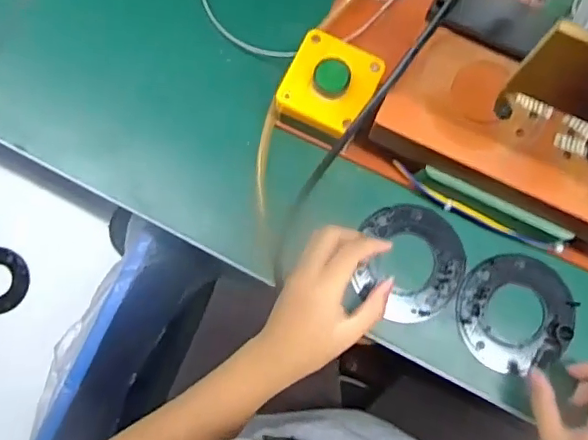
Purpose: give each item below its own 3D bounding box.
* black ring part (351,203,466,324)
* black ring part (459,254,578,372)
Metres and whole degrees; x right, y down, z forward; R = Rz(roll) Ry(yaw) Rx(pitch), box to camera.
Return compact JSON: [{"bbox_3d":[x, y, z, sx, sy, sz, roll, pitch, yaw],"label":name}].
[{"bbox_3d":[0.099,0.037,0.473,0.088,0.008,0.098,5,83,-1],"label":"black ring part"},{"bbox_3d":[0.185,0.078,0.468,0.093,0.012,0.095,0,83,-2],"label":"black ring part"}]

